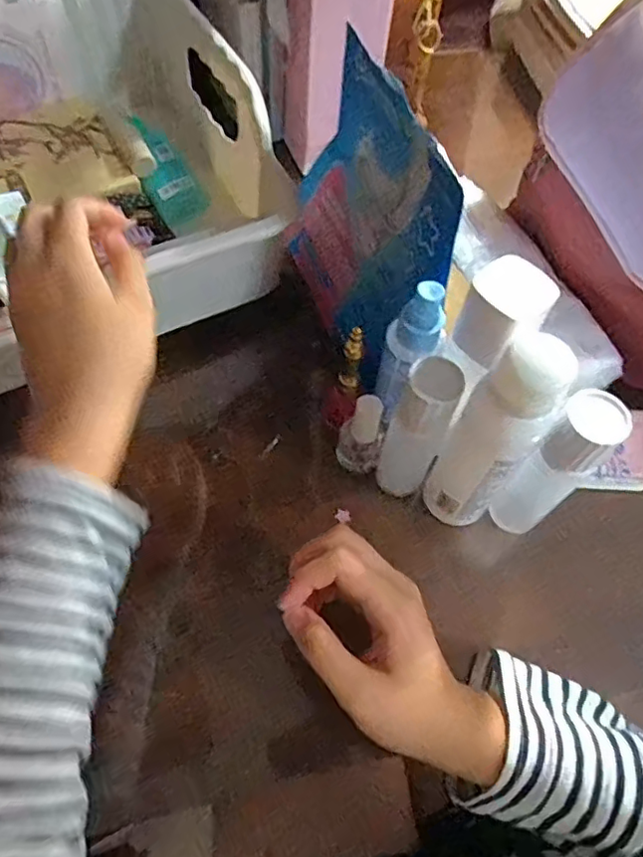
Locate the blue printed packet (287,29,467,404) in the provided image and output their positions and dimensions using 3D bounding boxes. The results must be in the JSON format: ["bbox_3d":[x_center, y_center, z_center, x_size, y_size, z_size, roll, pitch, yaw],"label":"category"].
[{"bbox_3d":[0.024,-0.148,0.420,0.057,0.166,0.183,-13,63,-9],"label":"blue printed packet"}]

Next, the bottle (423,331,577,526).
[{"bbox_3d":[0.103,0.005,0.351,0.044,0.154,0.046,35,66,15],"label":"bottle"}]

